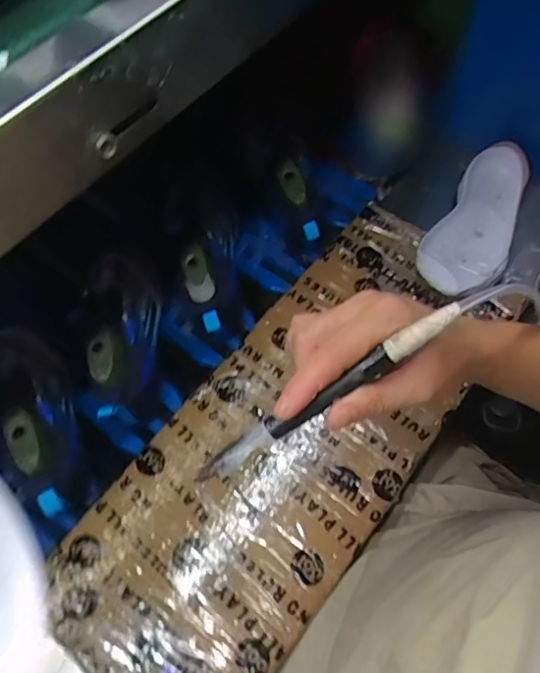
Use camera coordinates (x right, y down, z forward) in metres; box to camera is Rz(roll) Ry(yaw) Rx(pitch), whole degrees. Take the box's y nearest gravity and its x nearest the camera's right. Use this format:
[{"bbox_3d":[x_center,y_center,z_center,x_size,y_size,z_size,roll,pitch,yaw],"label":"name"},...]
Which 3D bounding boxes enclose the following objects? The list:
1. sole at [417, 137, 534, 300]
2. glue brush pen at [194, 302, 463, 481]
[{"bbox_3d":[0.268,-0.145,0.701,0.097,0.048,0.251,28,66,15],"label":"sole"},{"bbox_3d":[0.034,0.033,0.315,0.174,0.014,0.017,-34,65,3],"label":"glue brush pen"}]

